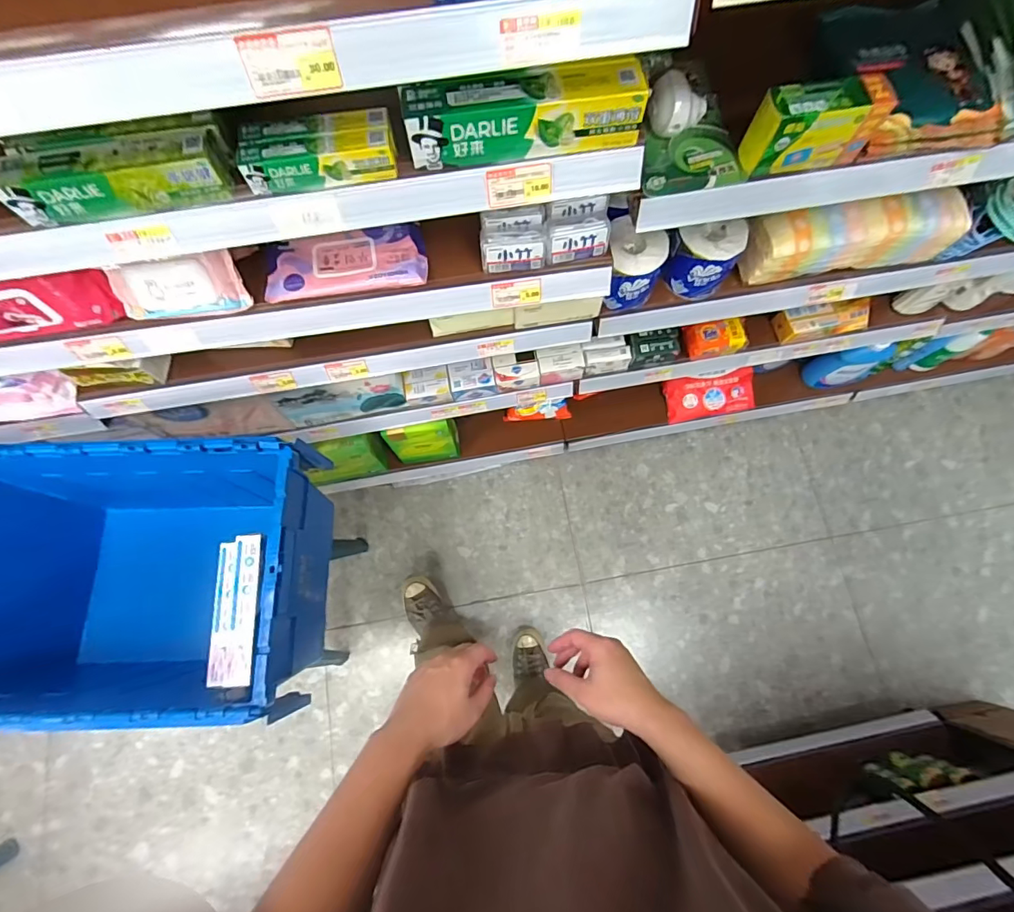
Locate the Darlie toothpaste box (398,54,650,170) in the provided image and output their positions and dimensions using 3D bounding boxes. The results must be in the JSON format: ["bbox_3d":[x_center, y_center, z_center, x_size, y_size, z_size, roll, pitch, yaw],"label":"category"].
[{"bbox_3d":[0.017,-0.344,0.489,0.234,0.053,0.053,-10,75,-2],"label":"Darlie toothpaste box"}]

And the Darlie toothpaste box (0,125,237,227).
[{"bbox_3d":[-0.383,-0.277,0.480,0.200,0.046,0.048,-10,75,-2],"label":"Darlie toothpaste box"}]

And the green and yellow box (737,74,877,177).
[{"bbox_3d":[0.345,-0.387,0.565,0.113,0.073,0.059,-12,75,-3],"label":"green and yellow box"}]

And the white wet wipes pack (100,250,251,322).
[{"bbox_3d":[-0.437,-0.228,0.642,0.159,0.086,0.050,-18,45,-10],"label":"white wet wipes pack"}]

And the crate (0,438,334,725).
[{"bbox_3d":[-0.674,0.225,0.929,0.633,0.416,0.433,-2,75,0],"label":"crate"}]

